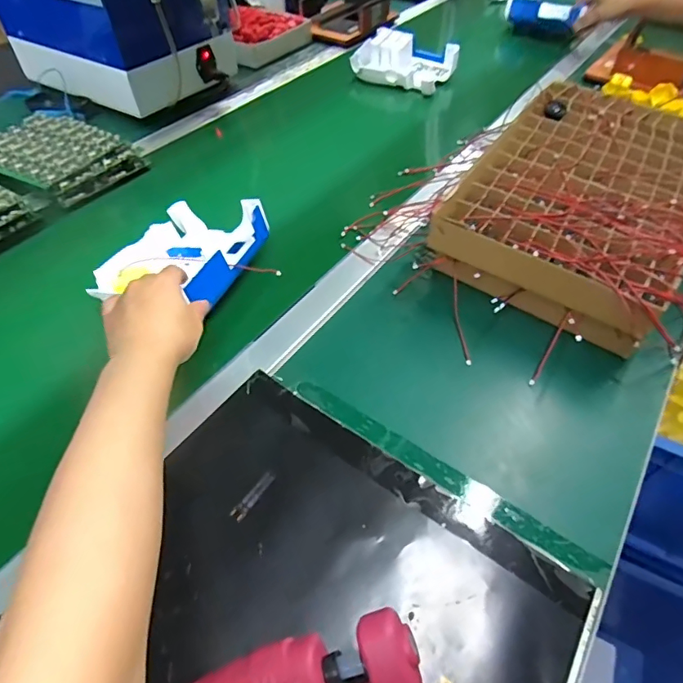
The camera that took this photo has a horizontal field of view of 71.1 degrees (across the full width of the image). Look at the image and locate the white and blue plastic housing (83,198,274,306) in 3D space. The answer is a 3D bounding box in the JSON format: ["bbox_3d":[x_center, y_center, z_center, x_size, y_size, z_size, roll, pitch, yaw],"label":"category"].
[{"bbox_3d":[-0.183,-0.105,0.555,0.149,0.062,0.178,18,53,9],"label":"white and blue plastic housing"}]

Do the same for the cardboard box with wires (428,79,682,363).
[{"bbox_3d":[0.324,-0.187,0.625,0.280,0.083,0.430,26,54,19],"label":"cardboard box with wires"}]

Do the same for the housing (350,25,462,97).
[{"bbox_3d":[0.132,-0.580,0.974,0.189,0.054,0.147,25,54,19],"label":"housing"}]

